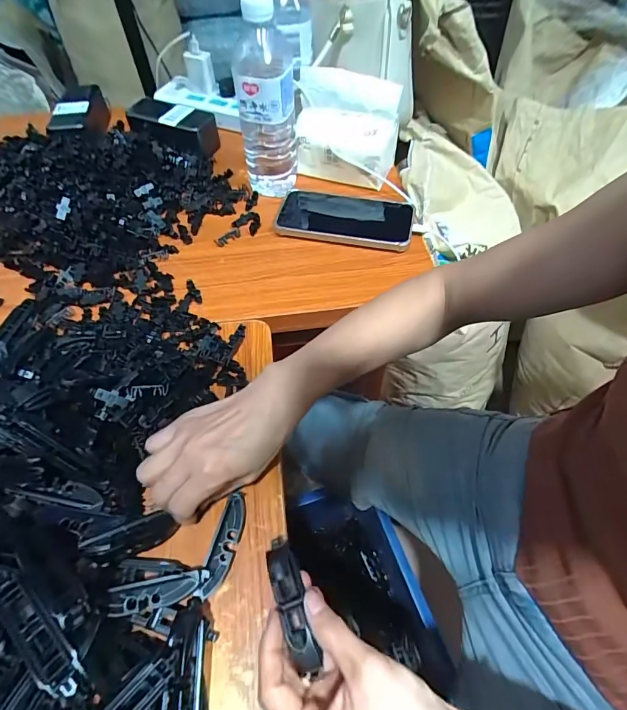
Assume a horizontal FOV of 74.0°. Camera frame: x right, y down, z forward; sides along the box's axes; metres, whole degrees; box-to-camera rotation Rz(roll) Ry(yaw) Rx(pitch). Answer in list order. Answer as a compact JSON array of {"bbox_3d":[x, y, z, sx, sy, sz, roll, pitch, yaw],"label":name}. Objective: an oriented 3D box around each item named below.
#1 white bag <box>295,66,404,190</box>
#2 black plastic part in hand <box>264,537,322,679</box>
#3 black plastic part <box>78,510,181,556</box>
[{"bbox_3d":[0.041,-0.294,0.542,0.125,0.117,0.066,15,58,11],"label":"white bag"},{"bbox_3d":[-0.015,0.159,0.271,0.019,0.009,0.078,-15,51,-9],"label":"black plastic part in hand"},{"bbox_3d":[-0.137,0.136,0.312,0.063,0.011,0.023,-6,54,-25],"label":"black plastic part"}]

